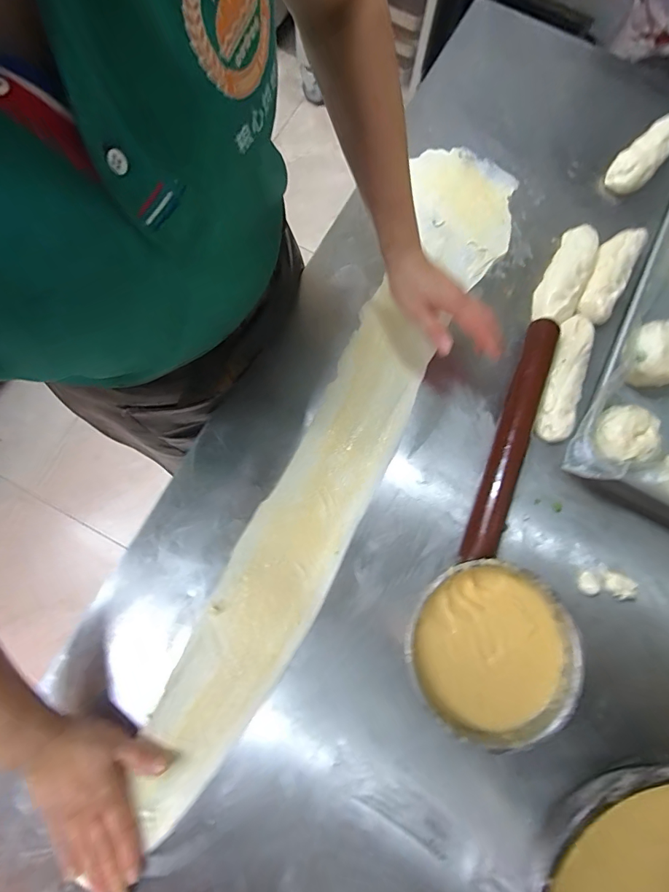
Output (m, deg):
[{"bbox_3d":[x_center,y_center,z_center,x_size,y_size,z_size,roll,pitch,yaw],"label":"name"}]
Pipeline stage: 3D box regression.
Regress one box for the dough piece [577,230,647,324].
[{"bbox_3d":[0.369,-0.231,0.549,0.049,0.025,0.150,29,78,5],"label":"dough piece"}]

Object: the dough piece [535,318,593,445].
[{"bbox_3d":[0.291,-0.088,0.517,0.044,0.024,0.162,20,78,3],"label":"dough piece"}]

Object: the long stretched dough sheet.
[{"bbox_3d":[0.018,-0.021,0.510,0.127,0.012,0.885,26,77,5],"label":"long stretched dough sheet"}]

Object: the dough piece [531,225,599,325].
[{"bbox_3d":[0.312,-0.229,0.550,0.054,0.025,0.155,24,78,4],"label":"dough piece"}]

